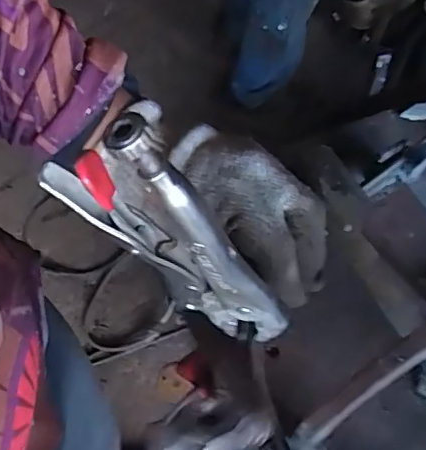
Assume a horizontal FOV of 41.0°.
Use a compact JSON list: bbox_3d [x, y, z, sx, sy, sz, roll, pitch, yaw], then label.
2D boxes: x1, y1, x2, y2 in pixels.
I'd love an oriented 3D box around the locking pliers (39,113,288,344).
[{"bbox_3d":[-0.009,0.019,0.257,0.047,0.186,0.012,-2,60,23],"label":"locking pliers"}]

